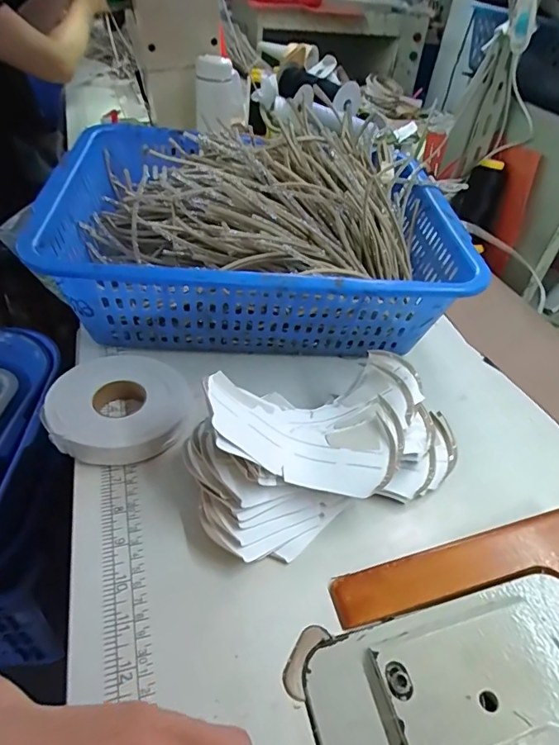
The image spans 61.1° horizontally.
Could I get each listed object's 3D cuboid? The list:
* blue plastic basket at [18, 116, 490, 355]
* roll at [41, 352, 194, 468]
[{"bbox_3d":[-0.021,-0.143,0.499,0.388,0.138,0.289,1,42,-7],"label":"blue plastic basket"},{"bbox_3d":[-0.132,0.027,0.398,0.108,0.031,0.110,2,41,-2],"label":"roll"}]

